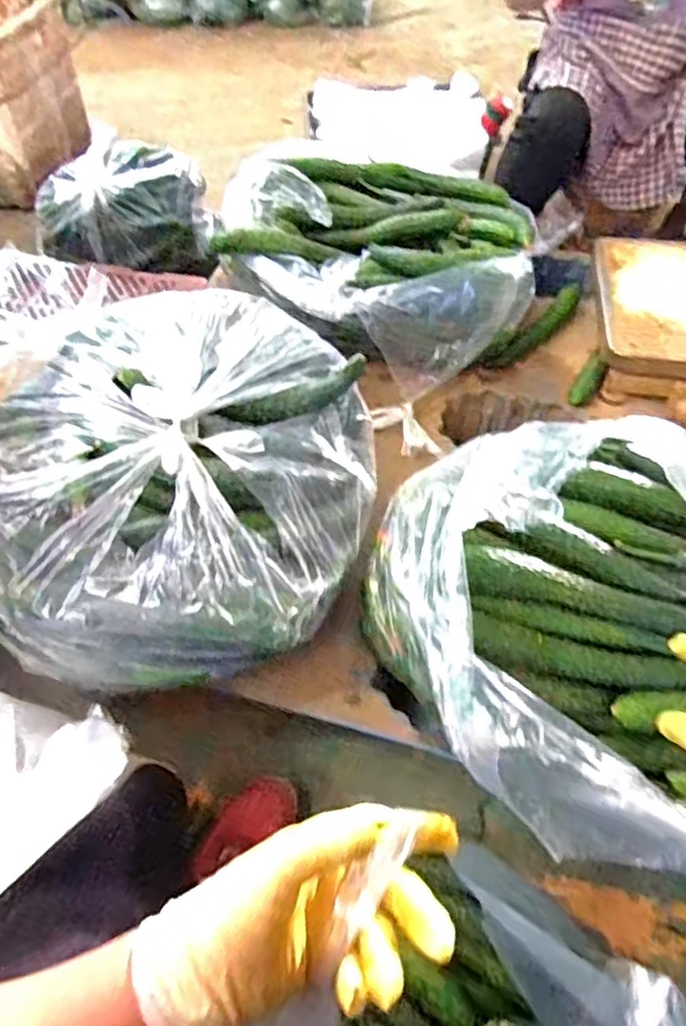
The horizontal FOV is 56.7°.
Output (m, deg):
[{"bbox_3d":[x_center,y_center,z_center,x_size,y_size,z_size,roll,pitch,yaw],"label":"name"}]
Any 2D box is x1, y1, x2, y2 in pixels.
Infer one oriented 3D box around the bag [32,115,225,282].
[{"bbox_3d":[-0.425,-0.588,1.250,0.298,0.185,0.203,10,56,6],"label":"bag"}]

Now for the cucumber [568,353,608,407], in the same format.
[{"bbox_3d":[0.386,-0.206,1.001,0.036,0.034,0.099,30,77,18],"label":"cucumber"}]

